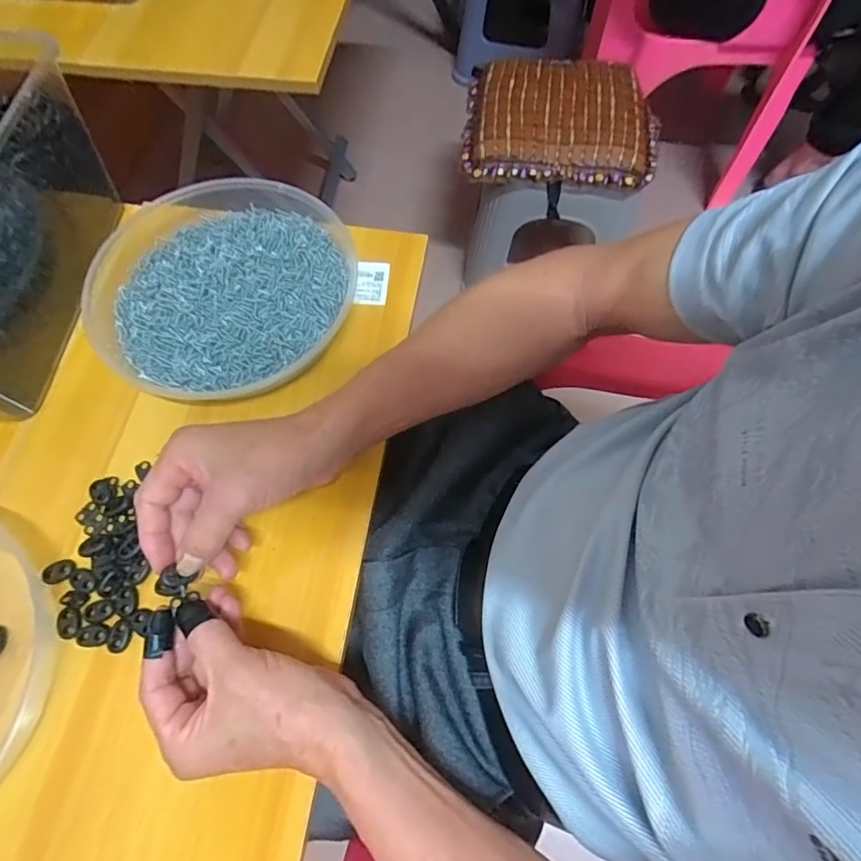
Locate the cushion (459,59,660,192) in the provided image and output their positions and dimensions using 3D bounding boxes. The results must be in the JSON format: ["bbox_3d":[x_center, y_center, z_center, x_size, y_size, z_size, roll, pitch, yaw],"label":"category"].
[{"bbox_3d":[0.212,-0.499,0.822,0.308,0.066,0.221,5,67,2],"label":"cushion"}]

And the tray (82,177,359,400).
[{"bbox_3d":[-0.194,-0.134,0.453,0.229,0.035,0.217,0,67,0],"label":"tray"}]

